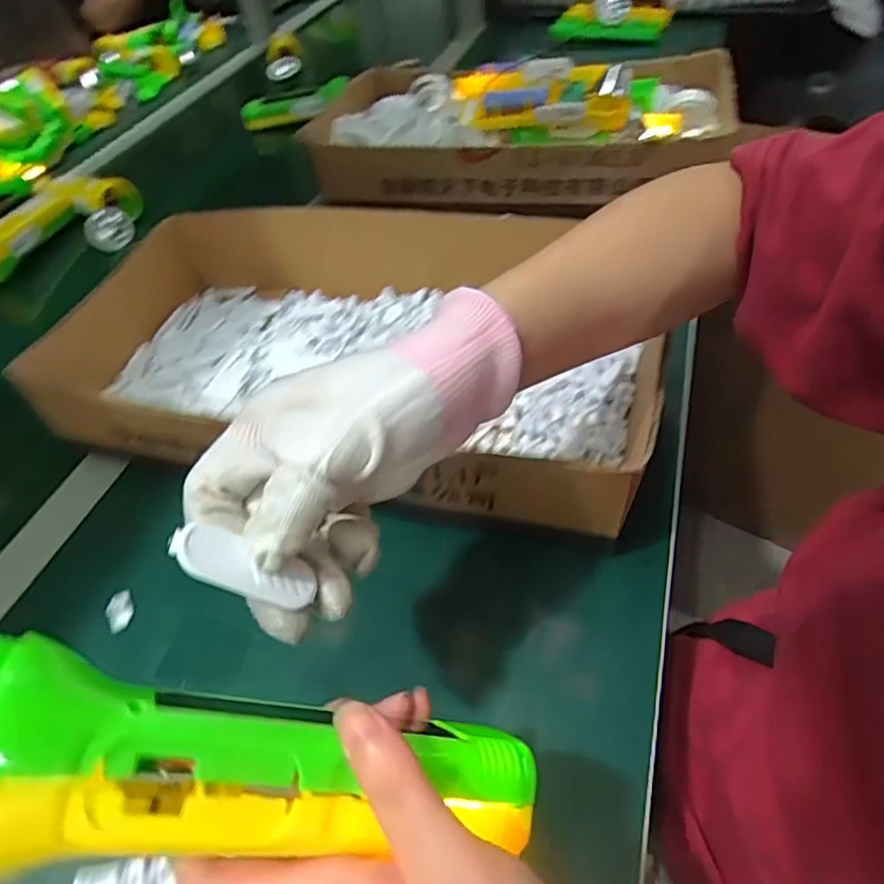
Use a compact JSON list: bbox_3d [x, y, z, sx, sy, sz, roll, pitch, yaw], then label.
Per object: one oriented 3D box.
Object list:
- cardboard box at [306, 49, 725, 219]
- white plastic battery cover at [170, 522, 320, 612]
[{"bbox_3d":[0.070,-0.339,0.636,0.438,0.113,0.222,2,50,11],"label":"cardboard box"},{"bbox_3d":[-0.065,0.041,0.193,0.048,0.004,0.018,30,44,-24],"label":"white plastic battery cover"}]

